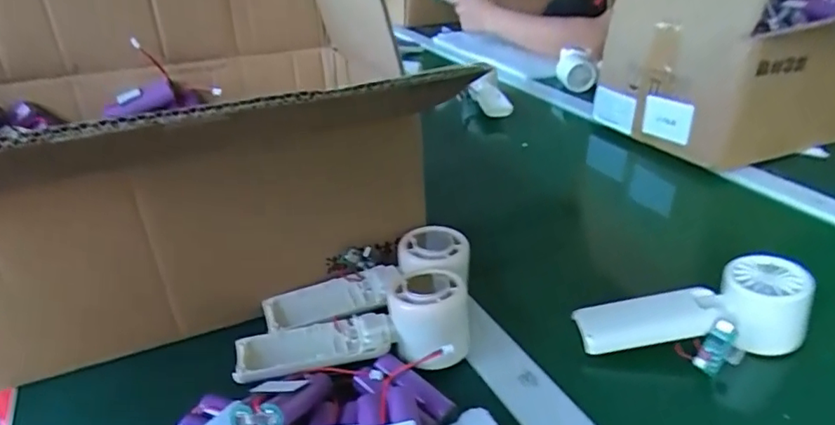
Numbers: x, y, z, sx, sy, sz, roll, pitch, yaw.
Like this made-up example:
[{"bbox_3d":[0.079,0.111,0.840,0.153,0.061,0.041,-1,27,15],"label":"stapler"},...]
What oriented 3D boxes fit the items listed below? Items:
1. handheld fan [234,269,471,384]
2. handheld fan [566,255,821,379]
[{"bbox_3d":[-0.046,0.077,0.397,0.163,0.043,0.056,-6,30,-9],"label":"handheld fan"},{"bbox_3d":[0.205,0.084,0.418,0.162,0.052,0.060,-11,29,7],"label":"handheld fan"}]

